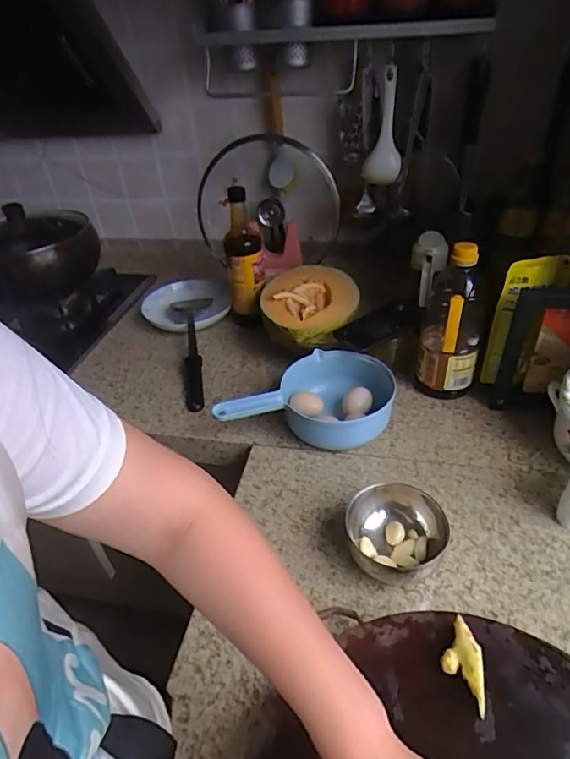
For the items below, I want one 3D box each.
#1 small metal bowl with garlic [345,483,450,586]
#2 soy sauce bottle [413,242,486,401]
[{"bbox_3d":[0.126,0.181,0.554,0.107,0.061,0.104,-3,38,2],"label":"small metal bowl with garlic"},{"bbox_3d":[0.260,-0.089,0.748,0.094,0.237,0.091,13,41,21],"label":"soy sauce bottle"}]

